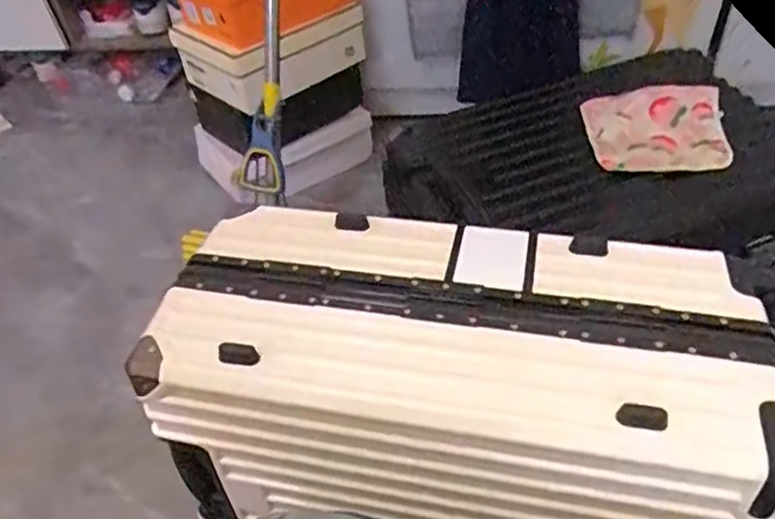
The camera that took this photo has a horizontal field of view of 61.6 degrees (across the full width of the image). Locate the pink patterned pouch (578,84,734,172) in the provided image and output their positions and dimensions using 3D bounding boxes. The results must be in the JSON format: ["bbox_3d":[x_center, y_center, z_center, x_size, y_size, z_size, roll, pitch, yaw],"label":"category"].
[{"bbox_3d":[0.421,-0.212,1.033,0.203,0.015,0.181,2,57,12],"label":"pink patterned pouch"}]

